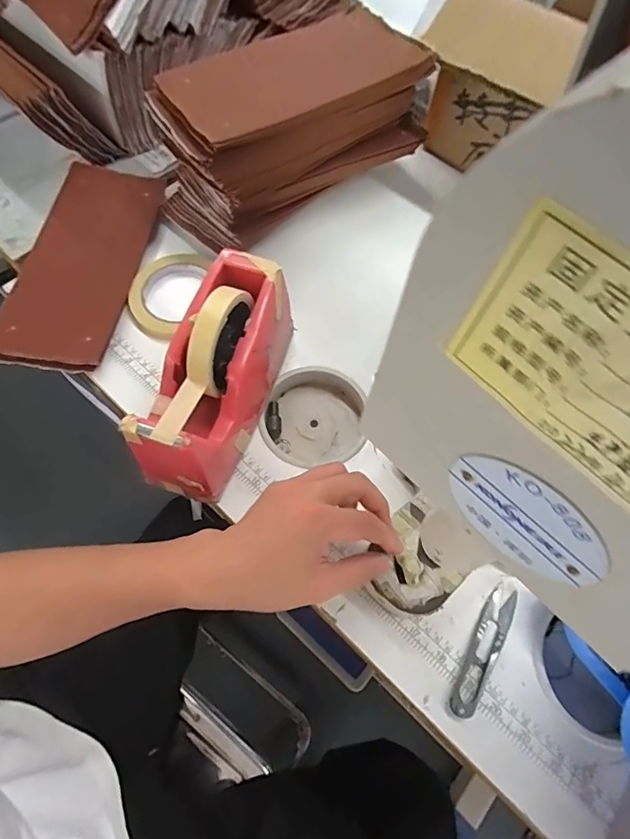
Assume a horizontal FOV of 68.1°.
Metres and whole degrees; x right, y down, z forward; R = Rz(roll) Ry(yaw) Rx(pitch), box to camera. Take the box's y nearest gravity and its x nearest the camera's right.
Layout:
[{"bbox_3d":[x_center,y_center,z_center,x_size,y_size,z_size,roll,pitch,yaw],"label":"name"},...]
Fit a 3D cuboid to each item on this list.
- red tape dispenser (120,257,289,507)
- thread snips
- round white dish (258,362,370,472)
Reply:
[{"bbox_3d":[-0.081,-0.042,0.398,0.080,0.111,0.199,16,65,4],"label":"red tape dispenser"},{"bbox_3d":[0.135,0.181,0.369,0.022,0.007,0.104,30,67,11],"label":"thread snips"},{"bbox_3d":[-0.001,-0.005,0.471,0.096,0.029,0.102,1,65,-3],"label":"round white dish"}]

